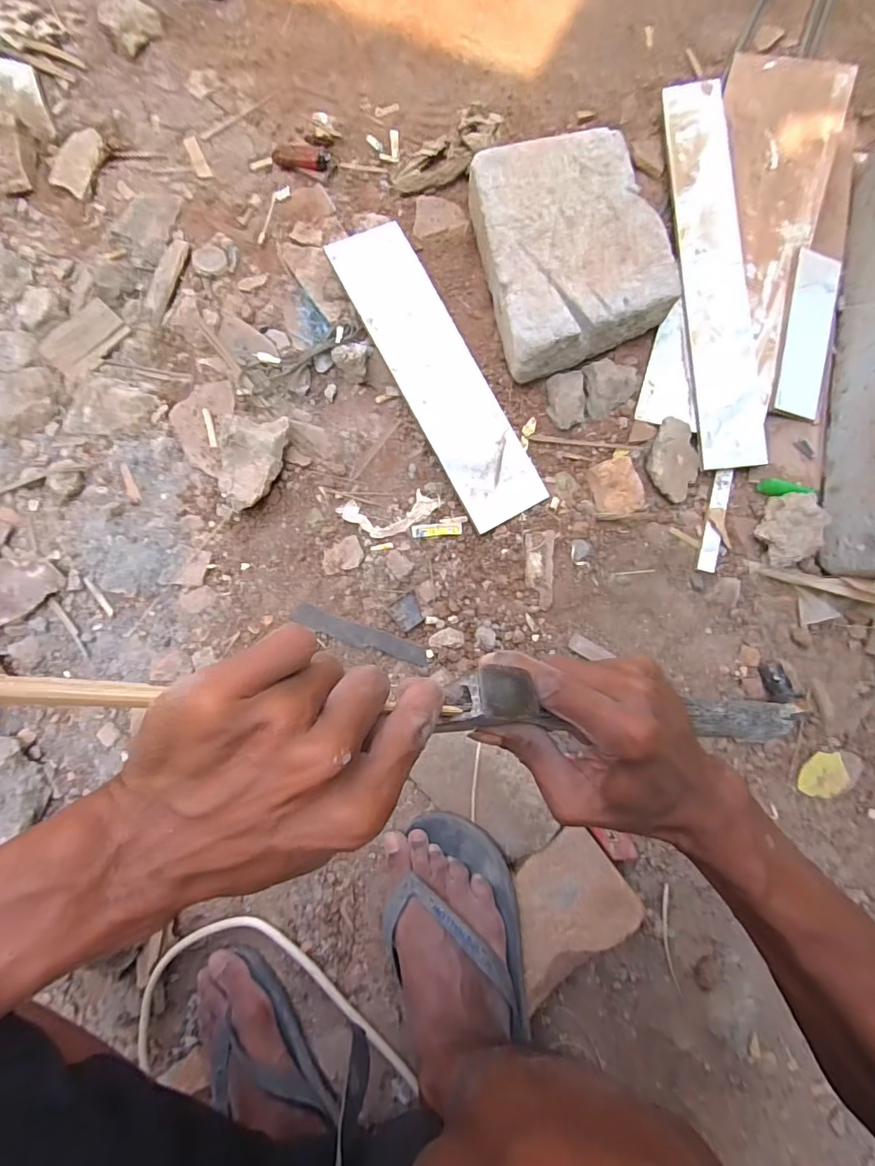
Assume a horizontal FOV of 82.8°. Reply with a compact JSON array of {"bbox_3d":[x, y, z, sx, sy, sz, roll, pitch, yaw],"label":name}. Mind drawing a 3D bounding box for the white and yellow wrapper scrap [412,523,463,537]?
[{"bbox_3d":[0.000,-0.064,0.596,0.059,0.007,0.017,-6,82,1],"label":"white and yellow wrapper scrap"}]

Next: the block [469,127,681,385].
[{"bbox_3d":[0.156,-0.395,0.603,0.199,0.072,0.264,-14,84,-2],"label":"block"}]

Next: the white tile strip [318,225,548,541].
[{"bbox_3d":[0.000,-0.254,0.598,0.099,0.014,0.390,-29,89,-12],"label":"white tile strip"}]

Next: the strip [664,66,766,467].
[{"bbox_3d":[0.339,-0.384,0.609,0.076,0.011,0.497,-4,85,6],"label":"strip"}]

